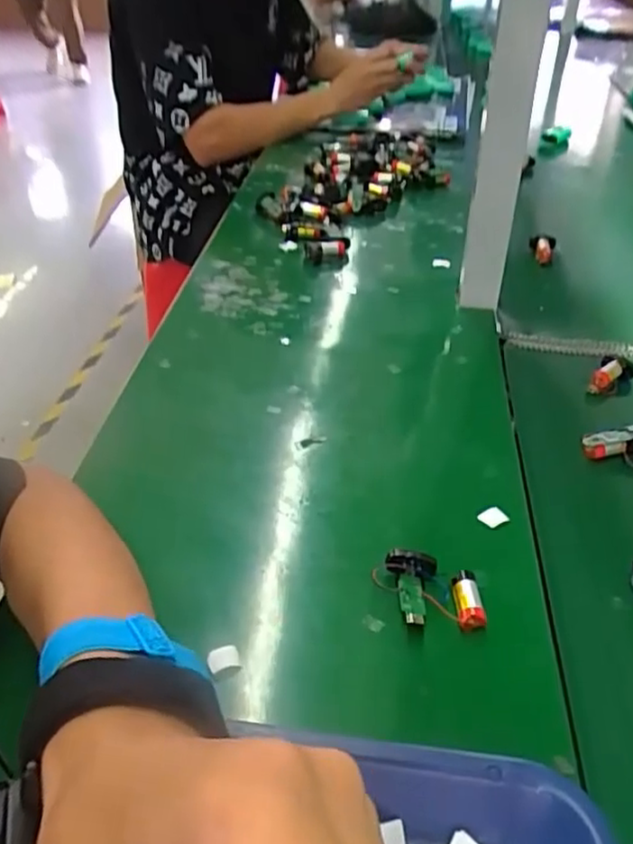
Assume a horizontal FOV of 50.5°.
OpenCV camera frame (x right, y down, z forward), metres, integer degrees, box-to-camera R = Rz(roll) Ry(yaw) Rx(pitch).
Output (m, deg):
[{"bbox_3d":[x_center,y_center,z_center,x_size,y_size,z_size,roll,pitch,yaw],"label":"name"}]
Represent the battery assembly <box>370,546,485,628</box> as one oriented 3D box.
[{"bbox_3d":[0.070,0.105,0.423,0.064,0.018,0.049,-4,38,-4],"label":"battery assembly"}]

